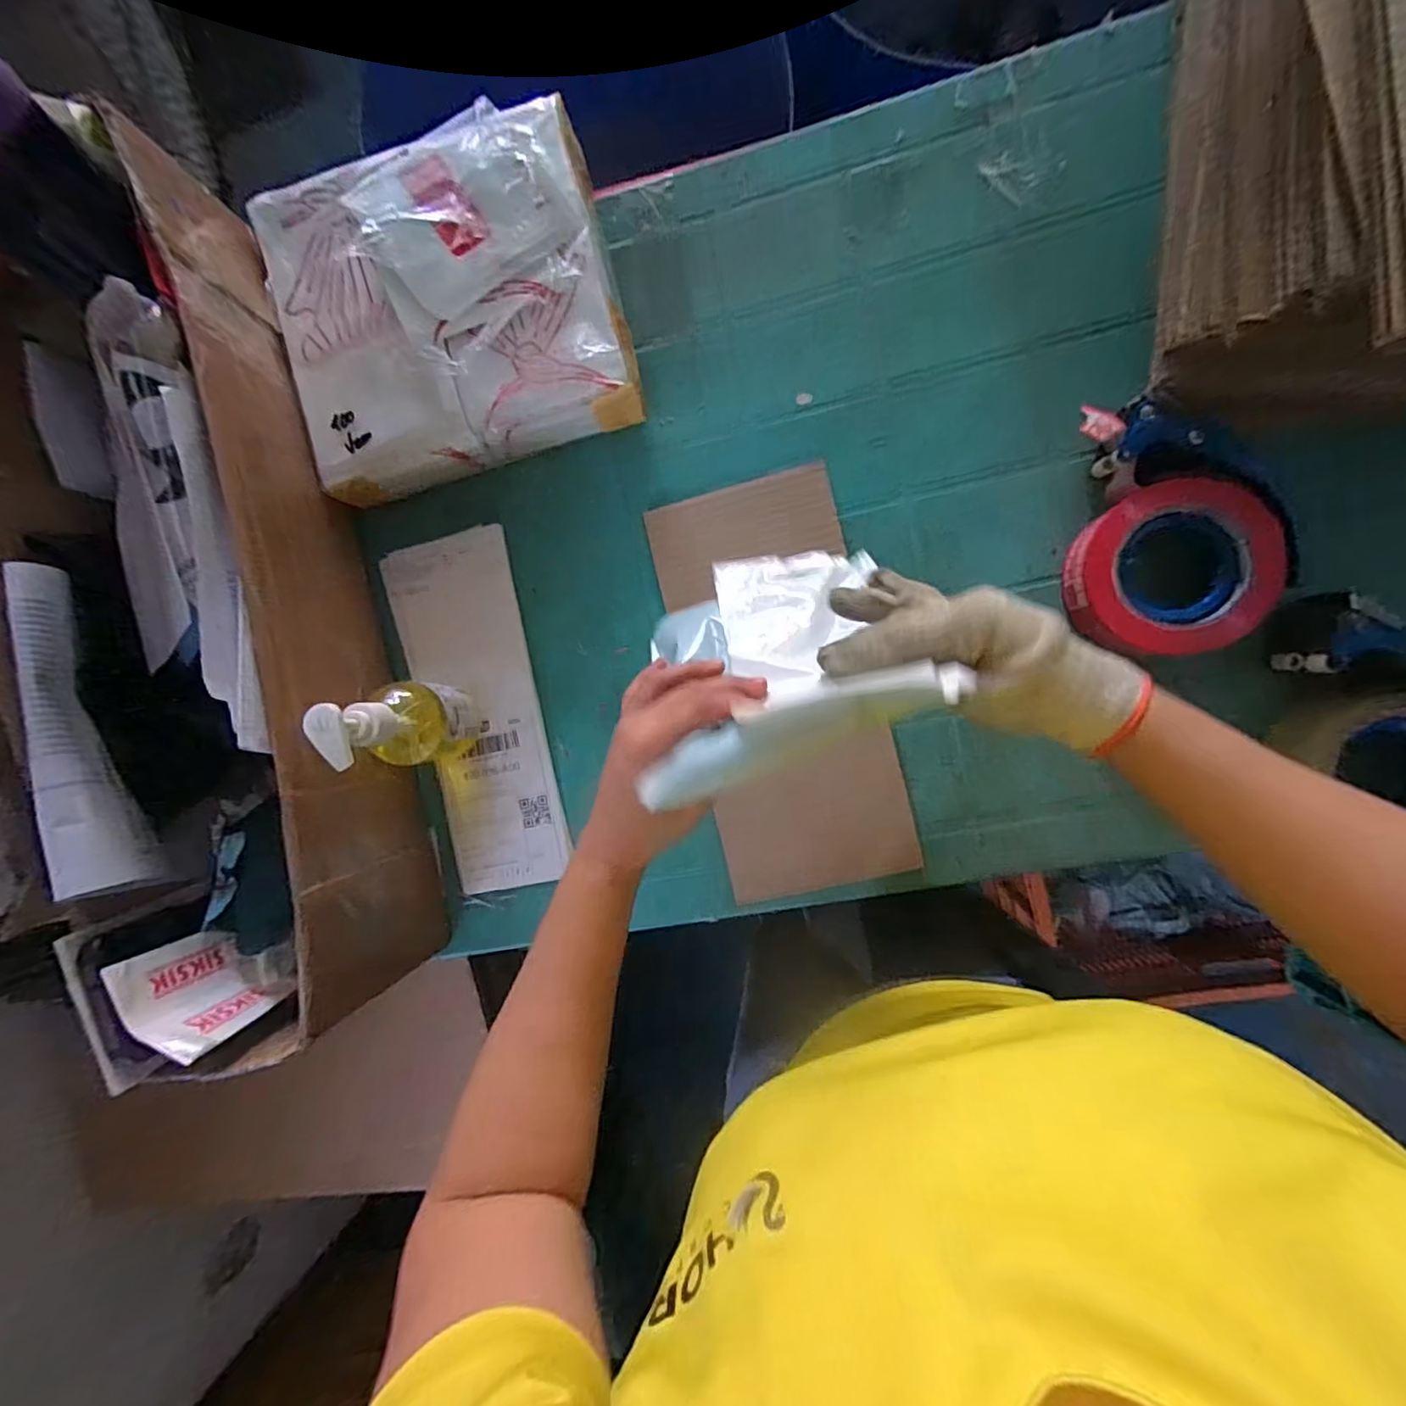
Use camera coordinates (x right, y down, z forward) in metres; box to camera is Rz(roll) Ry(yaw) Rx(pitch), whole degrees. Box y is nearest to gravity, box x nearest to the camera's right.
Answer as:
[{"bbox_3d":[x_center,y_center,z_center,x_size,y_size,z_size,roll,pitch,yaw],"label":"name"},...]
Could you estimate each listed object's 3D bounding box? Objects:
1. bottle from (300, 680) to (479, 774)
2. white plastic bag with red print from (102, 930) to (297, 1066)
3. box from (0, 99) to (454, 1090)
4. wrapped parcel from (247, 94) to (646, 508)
[{"bbox_3d":[-0.225,0.016,0.448,0.053,0.149,0.060,-2,91,8],"label":"bottle"},{"bbox_3d":[-0.330,0.187,0.394,0.073,0.084,0.026,31,95,6],"label":"white plastic bag with red print"},{"bbox_3d":[-0.366,-0.060,0.447,0.180,0.188,0.578,-12,89,8],"label":"box"},{"bbox_3d":[-0.200,-0.307,0.469,0.261,0.095,0.237,-14,89,7],"label":"wrapped parcel"}]

